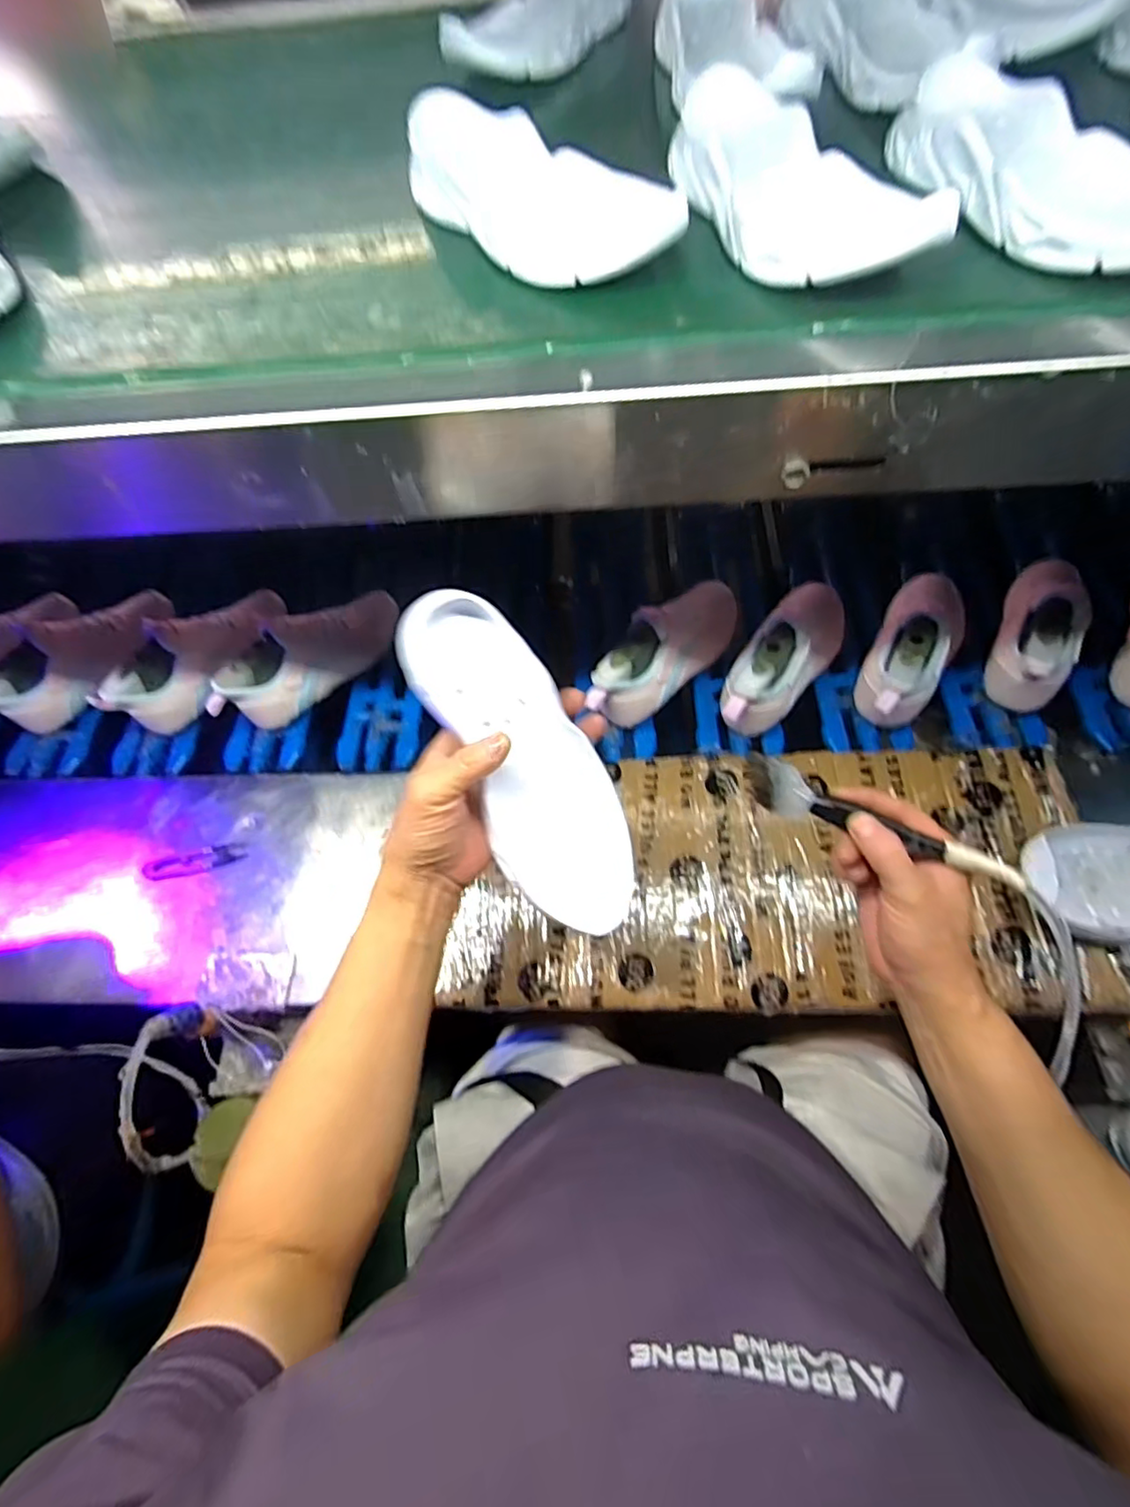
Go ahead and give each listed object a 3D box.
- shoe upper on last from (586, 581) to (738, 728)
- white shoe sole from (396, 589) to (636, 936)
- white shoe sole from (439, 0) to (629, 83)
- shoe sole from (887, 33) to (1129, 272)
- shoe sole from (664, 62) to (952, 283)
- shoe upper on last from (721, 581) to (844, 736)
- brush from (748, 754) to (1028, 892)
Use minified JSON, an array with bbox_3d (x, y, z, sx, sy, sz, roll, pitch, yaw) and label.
[{"bbox_3d":[0.116,-0.123,0.694,0.076,0.085,0.241,40,72,21],"label":"shoe upper on last"},{"bbox_3d":[-0.026,0.004,0.410,0.084,0.023,0.236,-29,92,-11],"label":"white shoe sole"},{"bbox_3d":[-0.018,-0.649,0.538,0.095,0.049,0.220,17,65,12],"label":"white shoe sole"},{"bbox_3d":[0.287,-0.352,0.369,0.076,0.039,0.234,-18,63,-5],"label":"shoe sole"},{"bbox_3d":[0.134,-0.353,0.383,0.076,0.040,0.223,-18,63,-5],"label":"shoe sole"},{"bbox_3d":[0.248,-0.117,0.676,0.076,0.085,0.237,33,70,19],"label":"shoe upper on last"},{"bbox_3d":[0.204,0.045,0.410,0.175,0.025,0.025,22,66,23],"label":"brush"}]

